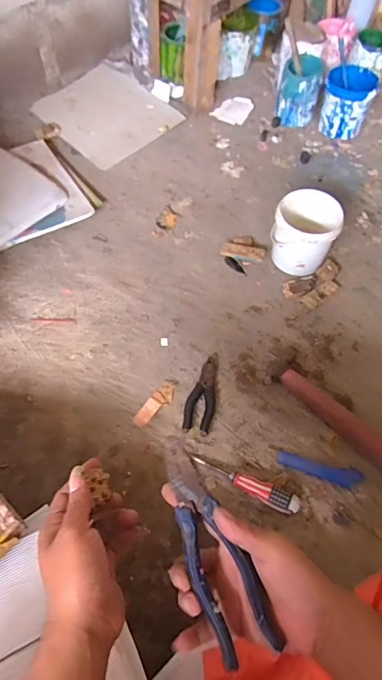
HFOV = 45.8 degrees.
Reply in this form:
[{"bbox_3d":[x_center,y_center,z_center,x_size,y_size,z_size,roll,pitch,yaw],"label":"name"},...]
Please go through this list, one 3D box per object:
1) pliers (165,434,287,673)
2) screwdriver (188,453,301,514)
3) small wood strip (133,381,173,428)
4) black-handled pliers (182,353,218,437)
[{"bbox_3d":[0.016,0.178,0.406,0.050,0.013,0.190,-21,65,-11],"label":"pliers"},{"bbox_3d":[0.080,0.224,0.706,0.179,0.035,0.033,21,65,10],"label":"screwdriver"},{"bbox_3d":[-0.061,0.109,0.779,0.032,0.015,0.094,38,69,17],"label":"small wood strip"},{"bbox_3d":[0.020,0.090,0.789,0.047,0.017,0.153,10,63,5],"label":"black-handled pliers"}]

